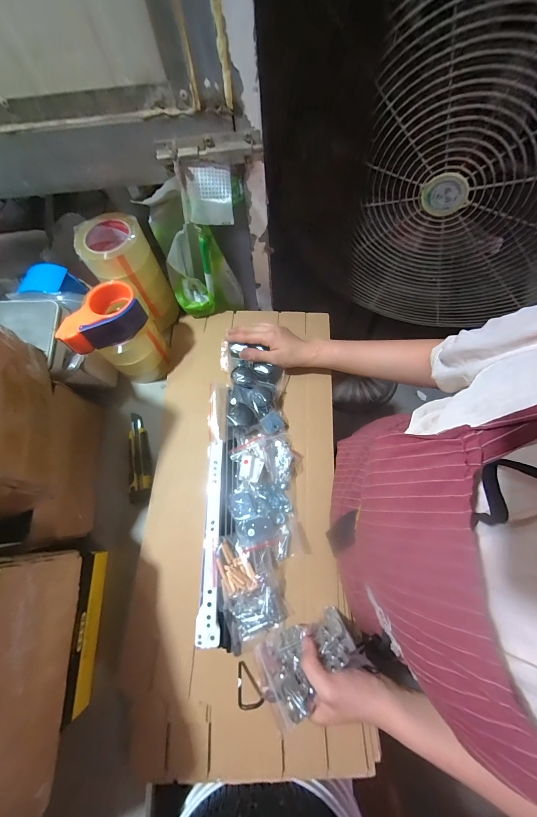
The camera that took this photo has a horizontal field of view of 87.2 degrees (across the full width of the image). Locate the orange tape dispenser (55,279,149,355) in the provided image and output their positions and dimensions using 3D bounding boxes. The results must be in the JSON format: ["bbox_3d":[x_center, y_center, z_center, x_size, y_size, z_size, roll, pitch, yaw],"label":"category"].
[{"bbox_3d":[-0.285,-0.152,0.493,0.078,0.063,0.143,39,76,14],"label":"orange tape dispenser"}]

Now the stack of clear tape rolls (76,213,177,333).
[{"bbox_3d":[-0.266,-0.256,0.561,0.112,0.177,0.130,-28,72,-8],"label":"stack of clear tape rolls"}]

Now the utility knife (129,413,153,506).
[{"bbox_3d":[-0.244,0.091,0.538,0.041,0.015,0.176,-12,70,-2],"label":"utility knife"}]

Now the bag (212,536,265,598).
[{"bbox_3d":[-0.047,0.239,0.429,0.076,0.014,0.076,-1,70,2],"label":"bag"}]

